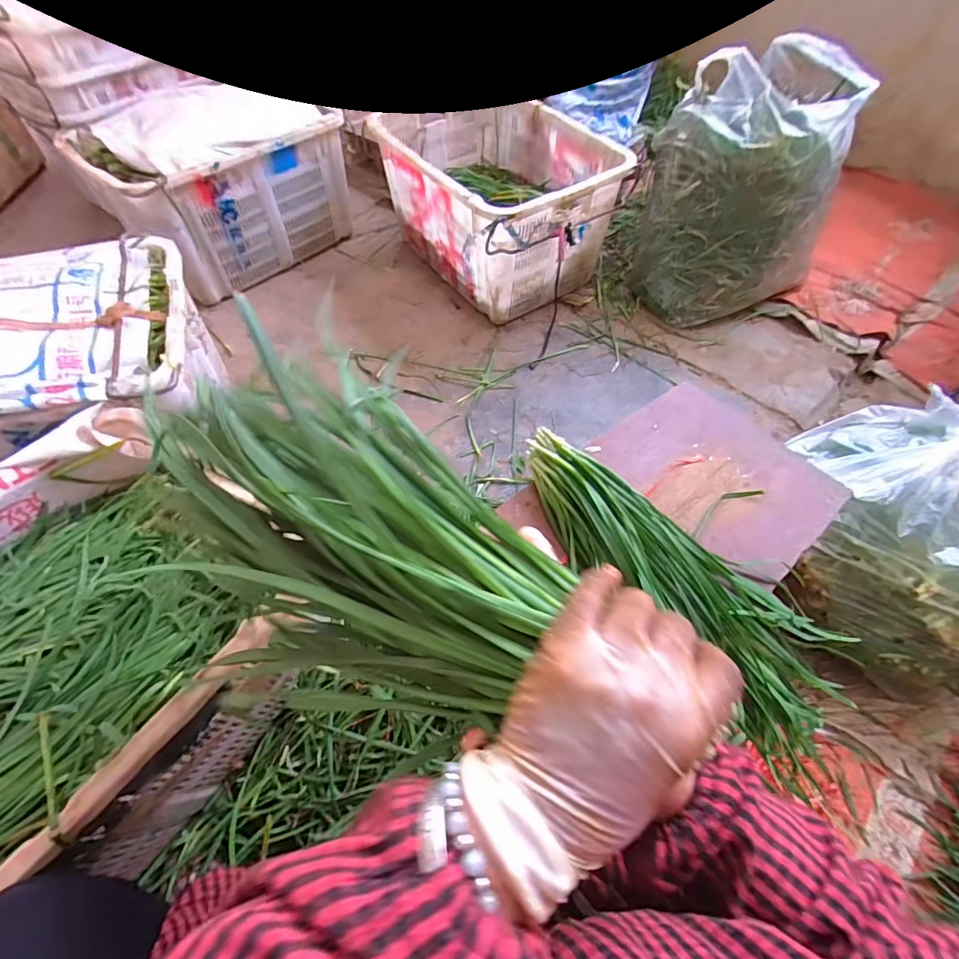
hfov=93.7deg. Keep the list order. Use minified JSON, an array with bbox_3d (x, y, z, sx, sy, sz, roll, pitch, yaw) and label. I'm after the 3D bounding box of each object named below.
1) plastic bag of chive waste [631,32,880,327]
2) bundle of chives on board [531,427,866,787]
[{"bbox_3d":[0.697,-0.770,1.209,0.443,0.493,0.406,-14,57,-11],"label":"plastic bag of chive waste"},{"bbox_3d":[0.236,0.125,0.591,0.487,0.113,0.176,39,65,23],"label":"bundle of chives on board"}]

